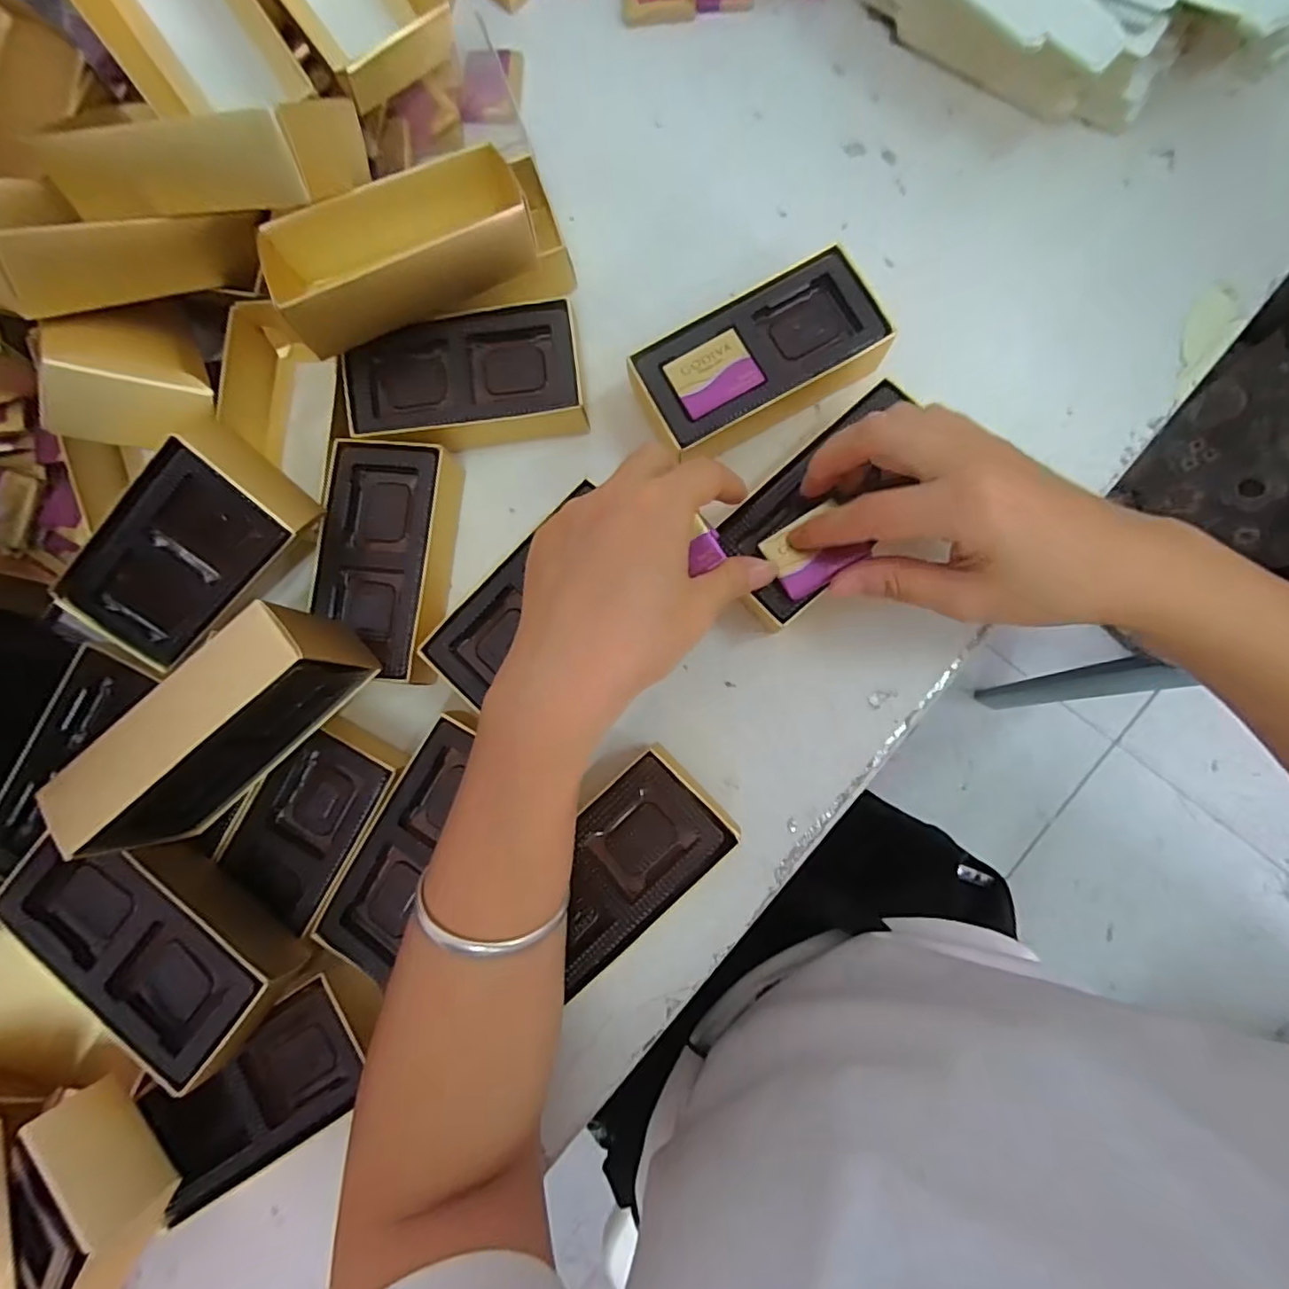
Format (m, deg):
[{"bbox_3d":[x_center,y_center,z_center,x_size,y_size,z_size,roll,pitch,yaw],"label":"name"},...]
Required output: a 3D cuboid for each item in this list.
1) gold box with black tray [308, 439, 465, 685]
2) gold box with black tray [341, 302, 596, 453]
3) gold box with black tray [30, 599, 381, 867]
[{"bbox_3d":[-0.127,-0.041,0.293,0.059,0.029,0.113,4,85,4],"label":"gold box with black tray"},{"bbox_3d":[-0.088,-0.130,0.301,0.113,0.033,0.059,-9,84,3],"label":"gold box with black tray"},{"bbox_3d":[-0.176,0.035,0.248,0.117,0.058,0.034,-42,84,-1],"label":"gold box with black tray"}]

